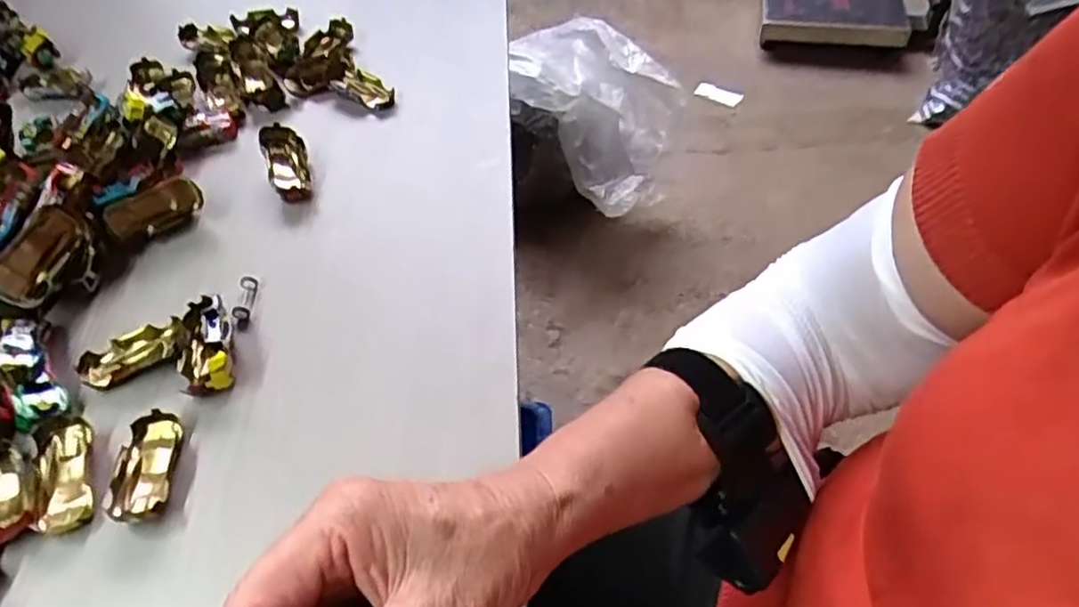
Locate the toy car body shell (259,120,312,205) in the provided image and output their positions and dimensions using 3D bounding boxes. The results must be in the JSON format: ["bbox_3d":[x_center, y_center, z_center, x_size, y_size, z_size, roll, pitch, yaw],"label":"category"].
[{"bbox_3d":[-0.195,-0.107,0.532,0.030,0.015,0.068,-17,66,-11],"label":"toy car body shell"}]

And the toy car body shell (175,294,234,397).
[{"bbox_3d":[-0.207,0.024,0.423,0.032,0.025,0.063,-17,52,-12],"label":"toy car body shell"}]

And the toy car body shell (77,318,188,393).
[{"bbox_3d":[-0.252,0.032,0.425,0.065,0.013,0.030,-20,53,-15],"label":"toy car body shell"}]

